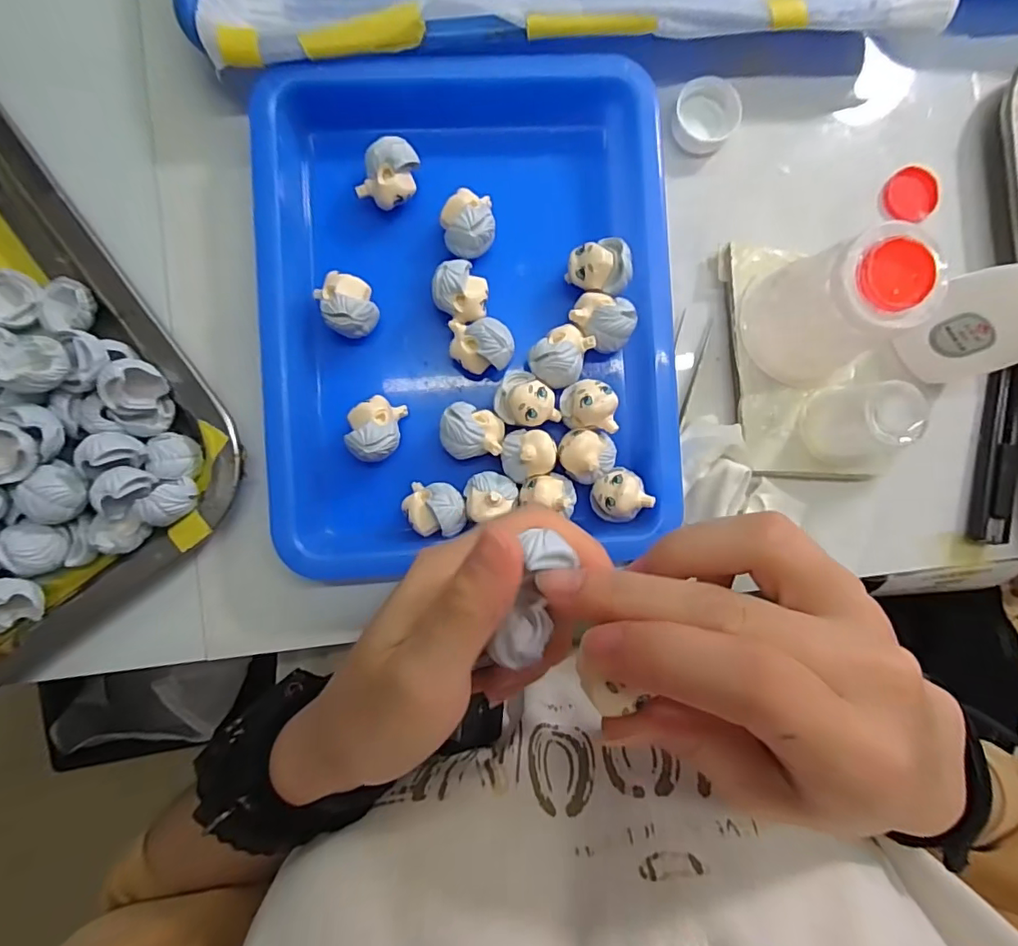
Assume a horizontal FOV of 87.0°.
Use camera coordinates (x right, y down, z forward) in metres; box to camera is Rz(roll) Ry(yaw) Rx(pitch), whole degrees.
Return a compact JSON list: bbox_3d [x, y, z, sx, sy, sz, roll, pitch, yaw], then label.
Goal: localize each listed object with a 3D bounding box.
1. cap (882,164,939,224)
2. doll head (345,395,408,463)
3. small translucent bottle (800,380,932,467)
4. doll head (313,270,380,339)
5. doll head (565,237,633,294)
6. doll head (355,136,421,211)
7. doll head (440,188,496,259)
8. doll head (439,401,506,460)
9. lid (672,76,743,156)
[{"bbox_3d":[0.198,-0.137,0.264,0.026,0.005,0.027,0,89,-2],"label":"cap"},{"bbox_3d":[-0.058,-0.019,0.236,0.022,0.022,0.028,8,89,-2],"label":"doll head"},{"bbox_3d":[0.157,-0.021,0.236,0.036,0.038,0.034,-4,89,-2],"label":"small translucent bottle"},{"bbox_3d":[-0.070,-0.074,0.237,0.022,0.024,0.028,-20,90,-3],"label":"doll head"},{"bbox_3d":[0.040,-0.092,0.244,0.028,0.024,0.022,4,89,-2],"label":"doll head"},{"bbox_3d":[-0.052,-0.130,0.238,0.020,0.025,0.026,29,88,-2],"label":"doll head"},{"bbox_3d":[-0.018,-0.110,0.239,0.023,0.024,0.028,1,89,-2],"label":"doll head"},{"bbox_3d":[-0.016,-0.018,0.238,0.028,0.020,0.023,11,89,-2],"label":"doll head"},{"bbox_3d":[0.093,-0.169,0.255,0.029,0.011,0.031,0,89,-2],"label":"lid"}]

